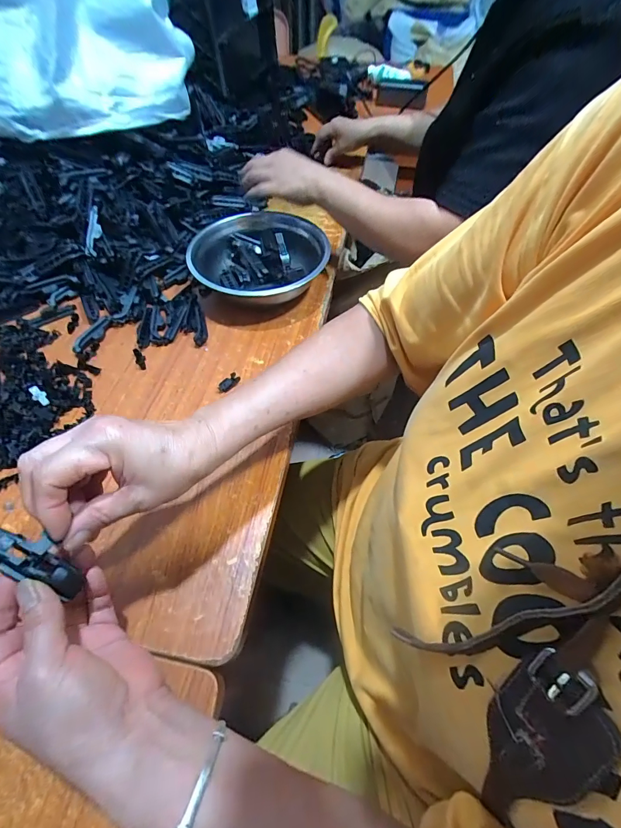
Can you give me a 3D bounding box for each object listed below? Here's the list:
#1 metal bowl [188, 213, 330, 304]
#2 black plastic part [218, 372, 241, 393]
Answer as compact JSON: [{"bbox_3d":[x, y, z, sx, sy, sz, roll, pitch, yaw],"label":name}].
[{"bbox_3d":[-0.076,-0.225,0.556,0.195,0.060,0.190,0,57,0],"label":"metal bowl"},{"bbox_3d":[-0.103,-0.039,0.465,0.017,0.010,0.028,39,65,22],"label":"black plastic part"}]

